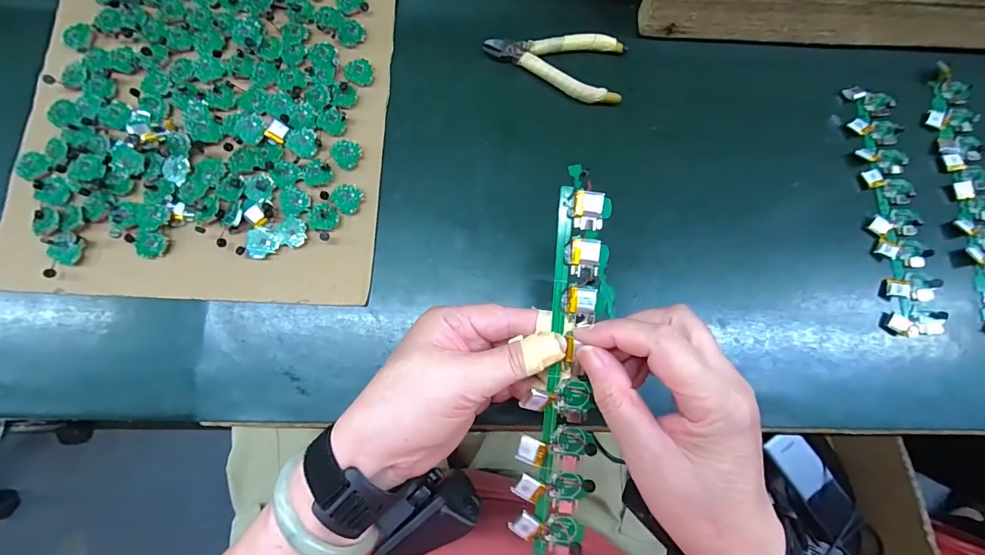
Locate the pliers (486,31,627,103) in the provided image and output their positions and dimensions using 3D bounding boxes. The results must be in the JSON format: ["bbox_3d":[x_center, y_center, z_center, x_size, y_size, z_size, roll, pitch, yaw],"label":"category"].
[{"bbox_3d":[0.055,-0.193,0.381,0.123,0.015,0.063,10,78,1],"label":"pliers"}]

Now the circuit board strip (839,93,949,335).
[{"bbox_3d":[0.347,-0.063,0.368,0.045,0.007,0.221,1,78,-1],"label":"circuit board strip"}]

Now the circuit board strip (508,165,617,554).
[{"bbox_3d":[0.043,0.052,0.250,0.042,0.015,0.227,7,91,0],"label":"circuit board strip"}]

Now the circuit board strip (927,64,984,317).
[{"bbox_3d":[0.423,-0.074,0.371,0.046,0.008,0.242,-2,78,-2],"label":"circuit board strip"}]

